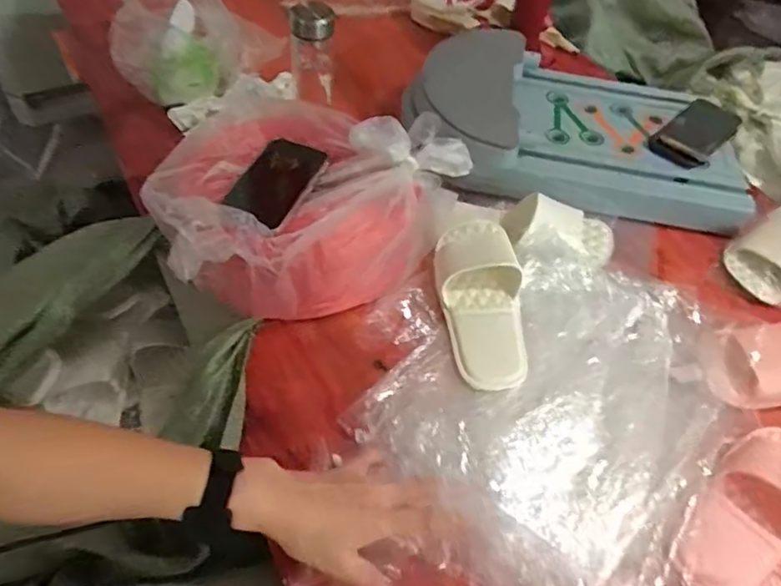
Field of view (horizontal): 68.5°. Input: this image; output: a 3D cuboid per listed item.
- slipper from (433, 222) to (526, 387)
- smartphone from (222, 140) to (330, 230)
[{"bbox_3d":[0.114,0.001,0.710,0.097,0.051,0.241,0,50,-7],"label":"slipper"},{"bbox_3d":[-0.136,-0.135,0.685,0.076,0.013,0.163,22,49,2],"label":"smartphone"}]

